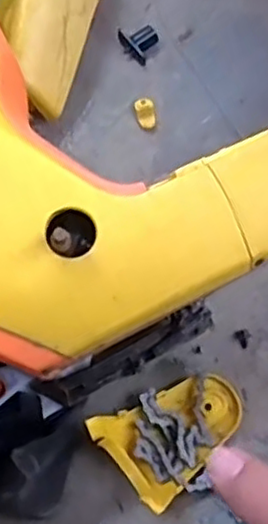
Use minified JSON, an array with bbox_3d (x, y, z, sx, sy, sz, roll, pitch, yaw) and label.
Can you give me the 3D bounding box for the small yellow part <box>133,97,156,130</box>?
[{"bbox_3d":[0.015,-0.200,0.914,0.025,0.020,0.043,-16,67,-5],"label":"small yellow part"}]

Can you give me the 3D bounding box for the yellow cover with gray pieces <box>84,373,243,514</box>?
[{"bbox_3d":[0.048,0.193,0.744,0.158,0.026,0.113,-26,69,-9],"label":"yellow cover with gray pieces"}]

